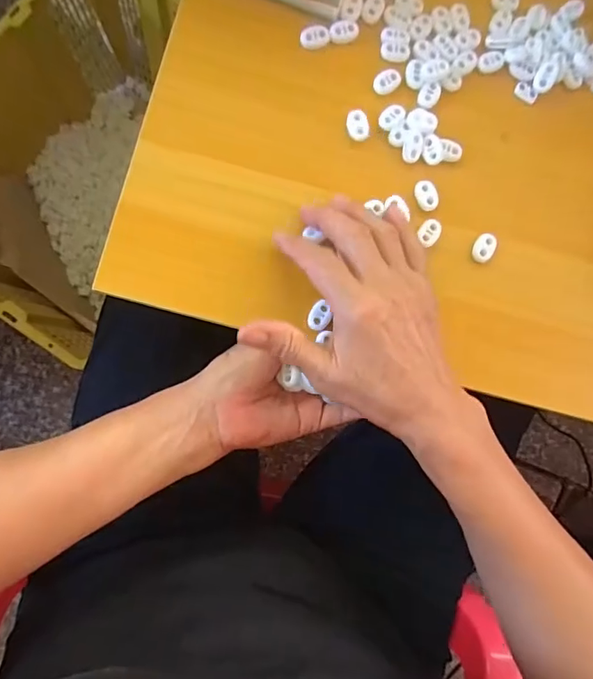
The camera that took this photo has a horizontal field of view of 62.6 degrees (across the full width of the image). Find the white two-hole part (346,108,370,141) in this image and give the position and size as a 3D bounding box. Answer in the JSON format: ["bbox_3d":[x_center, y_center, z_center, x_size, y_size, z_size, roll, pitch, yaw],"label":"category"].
[{"bbox_3d":[0.045,-0.158,0.360,0.015,0.007,0.021,-8,86,-9],"label":"white two-hole part"}]

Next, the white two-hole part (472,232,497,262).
[{"bbox_3d":[0.141,-0.069,0.365,0.015,0.006,0.022,33,81,-4],"label":"white two-hole part"}]

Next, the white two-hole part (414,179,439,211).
[{"bbox_3d":[0.097,-0.108,0.361,0.015,0.004,0.024,-16,87,-10],"label":"white two-hole part"}]

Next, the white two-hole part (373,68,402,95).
[{"bbox_3d":[0.069,-0.196,0.368,0.023,0.004,0.016,-38,91,-10],"label":"white two-hole part"}]

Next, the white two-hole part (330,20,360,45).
[{"bbox_3d":[0.036,-0.232,0.365,0.023,0.004,0.016,-27,89,-10],"label":"white two-hole part"}]

